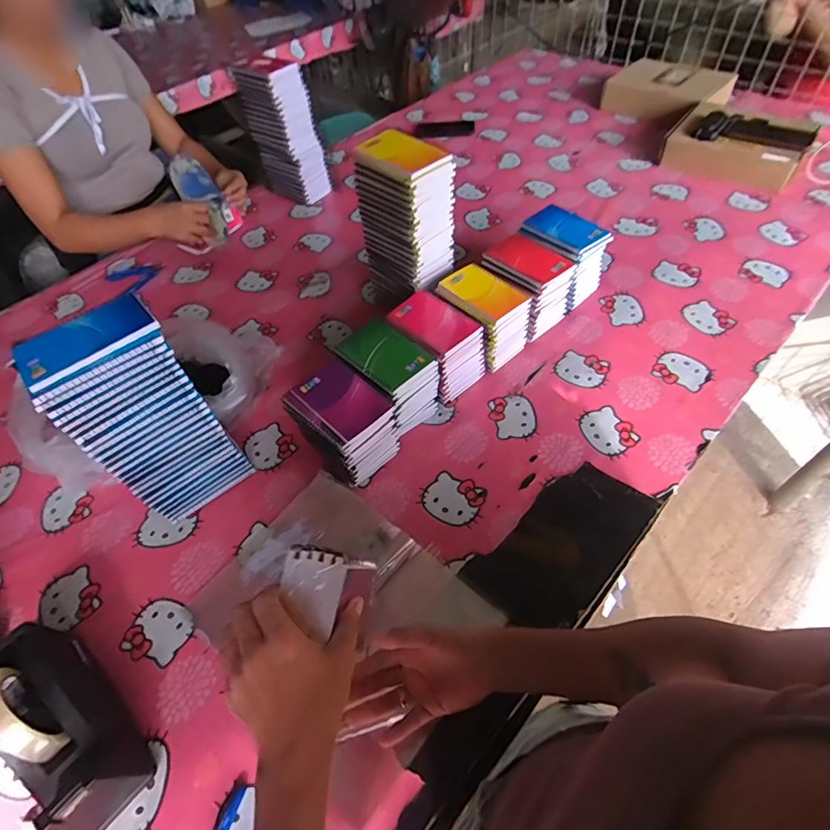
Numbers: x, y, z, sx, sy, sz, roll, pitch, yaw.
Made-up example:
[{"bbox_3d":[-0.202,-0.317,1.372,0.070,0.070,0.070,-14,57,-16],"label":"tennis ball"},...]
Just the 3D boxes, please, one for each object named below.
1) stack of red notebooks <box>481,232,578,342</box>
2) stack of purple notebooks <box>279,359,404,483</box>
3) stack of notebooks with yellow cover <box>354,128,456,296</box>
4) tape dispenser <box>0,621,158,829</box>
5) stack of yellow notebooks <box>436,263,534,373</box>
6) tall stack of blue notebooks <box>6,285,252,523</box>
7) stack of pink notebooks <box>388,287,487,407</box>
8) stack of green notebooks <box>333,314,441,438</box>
[{"bbox_3d":[0.194,-0.225,0.820,0.107,0.128,0.132,-35,58,-20],"label":"stack of red notebooks"},{"bbox_3d":[-0.097,0.011,0.668,0.132,0.122,0.099,36,64,27],"label":"stack of purple notebooks"},{"bbox_3d":[-0.012,-0.316,0.779,0.141,0.242,0.098,35,63,27],"label":"stack of notebooks with yellow cover"},{"bbox_3d":[-0.372,0.310,0.477,0.207,0.131,0.079,31,62,25],"label":"tape dispenser"},{"bbox_3d":[0.110,-0.163,0.782,0.136,0.115,0.106,37,64,28],"label":"stack of yellow notebooks"},{"bbox_3d":[-0.331,0.009,0.601,0.136,0.292,0.095,-32,57,-18],"label":"tall stack of blue notebooks"},{"bbox_3d":[0.033,-0.112,0.752,0.093,0.117,0.139,-38,59,-21],"label":"stack of pink notebooks"},{"bbox_3d":[-0.037,-0.055,0.714,0.129,0.127,0.095,36,64,27],"label":"stack of green notebooks"}]

